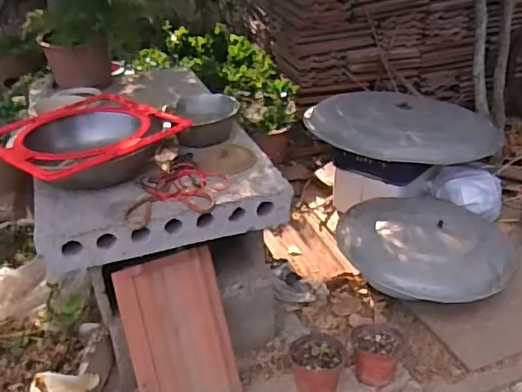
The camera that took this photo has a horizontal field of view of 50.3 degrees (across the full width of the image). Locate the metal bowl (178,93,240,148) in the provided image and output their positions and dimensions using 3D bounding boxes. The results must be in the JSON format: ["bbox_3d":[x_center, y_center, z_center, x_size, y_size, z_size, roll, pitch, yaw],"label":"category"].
[{"bbox_3d":[-0.125,-0.175,1.306,0.143,0.089,0.148,-2,31,1],"label":"metal bowl"}]

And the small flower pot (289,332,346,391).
[{"bbox_3d":[0.118,0.367,1.187,0.112,0.083,0.124,4,32,11],"label":"small flower pot"}]

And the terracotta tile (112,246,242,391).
[{"bbox_3d":[-0.161,0.287,1.126,0.200,0.329,0.019,-15,4,-23],"label":"terracotta tile"}]

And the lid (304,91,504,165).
[{"bbox_3d":[0.433,-0.232,1.736,0.583,0.096,0.477,9,33,19],"label":"lid"}]

